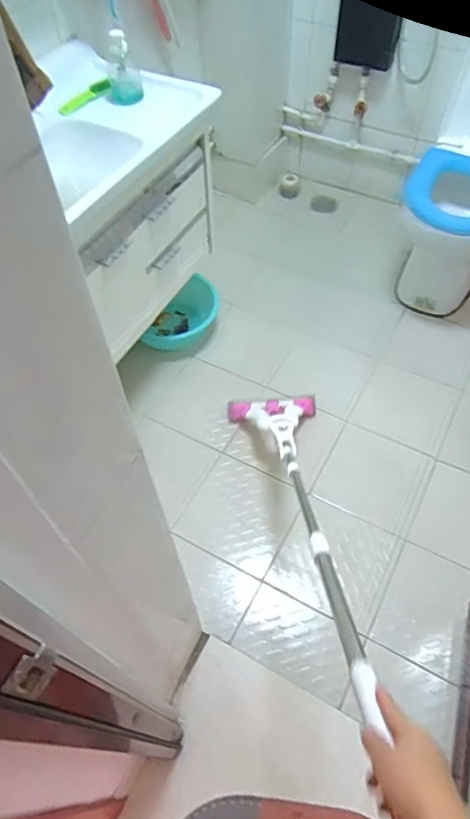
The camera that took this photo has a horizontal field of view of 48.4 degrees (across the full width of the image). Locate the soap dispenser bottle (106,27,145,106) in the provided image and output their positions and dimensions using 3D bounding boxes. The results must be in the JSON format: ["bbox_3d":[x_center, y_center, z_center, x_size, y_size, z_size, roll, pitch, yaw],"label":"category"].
[{"bbox_3d":[-0.286,-0.860,1.320,0.092,0.160,0.081,-9,55,-5],"label":"soap dispenser bottle"}]

